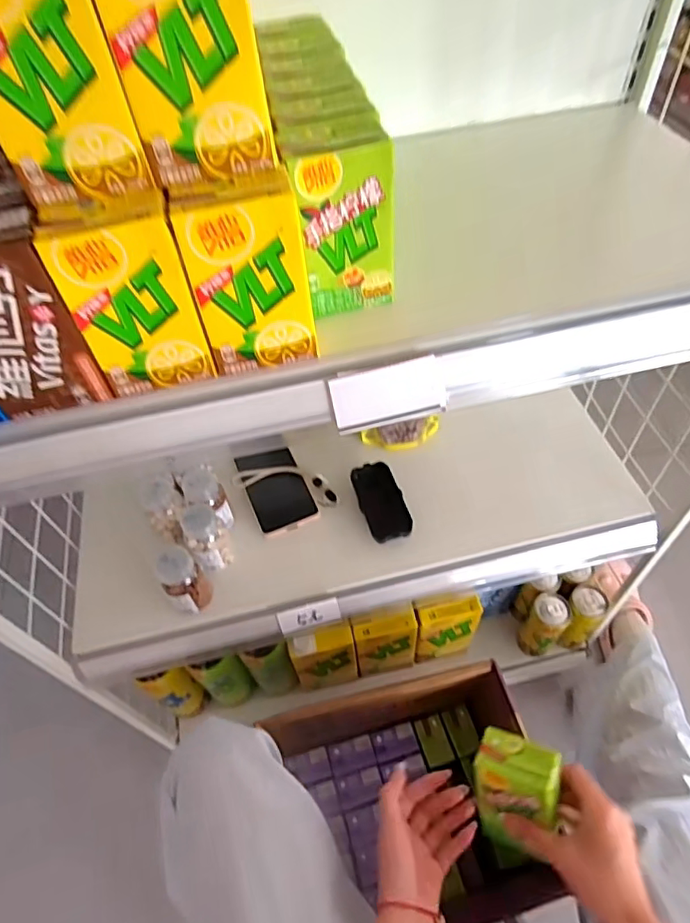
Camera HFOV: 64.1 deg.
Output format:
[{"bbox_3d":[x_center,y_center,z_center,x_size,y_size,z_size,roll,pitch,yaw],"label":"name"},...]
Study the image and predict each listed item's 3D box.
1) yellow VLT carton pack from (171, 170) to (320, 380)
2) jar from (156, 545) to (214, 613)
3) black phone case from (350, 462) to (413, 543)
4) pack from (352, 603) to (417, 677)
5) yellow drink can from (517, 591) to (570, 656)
[{"bbox_3d":[-0.055,-0.107,0.321,0.064,0.103,0.038,-11,54,-5],"label":"yellow VLT carton pack"},{"bbox_3d":[-0.175,0.130,0.599,0.045,0.082,0.043,-20,55,-11],"label":"jar"},{"bbox_3d":[0.044,0.047,0.678,0.051,0.010,0.109,-15,55,-7],"label":"black phone case"},{"bbox_3d":[0.061,0.276,0.857,0.095,0.187,0.048,-13,54,-6],"label":"pack"},{"bbox_3d":[0.319,0.264,0.891,0.058,0.125,0.058,27,60,21],"label":"yellow drink can"}]

